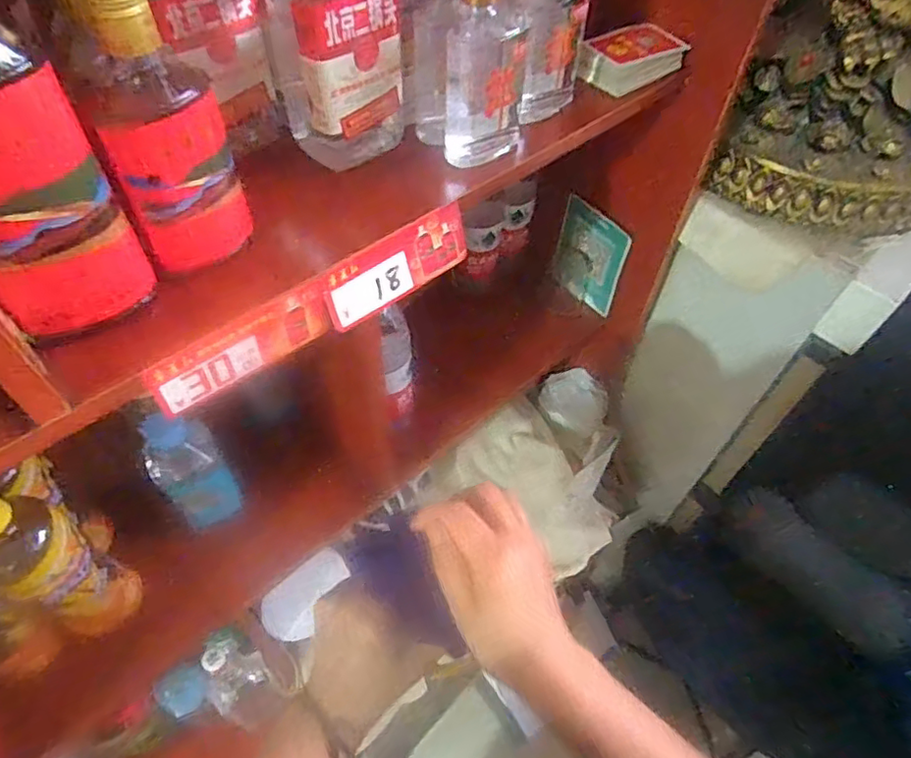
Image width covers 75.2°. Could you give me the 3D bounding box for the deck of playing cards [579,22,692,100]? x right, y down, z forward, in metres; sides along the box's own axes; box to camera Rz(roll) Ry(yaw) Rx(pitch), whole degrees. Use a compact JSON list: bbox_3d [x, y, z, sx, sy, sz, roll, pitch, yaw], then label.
[{"bbox_3d":[0.155,-0.292,0.538,0.093,0.026,0.061,-28,59,-21],"label":"deck of playing cards"}]

